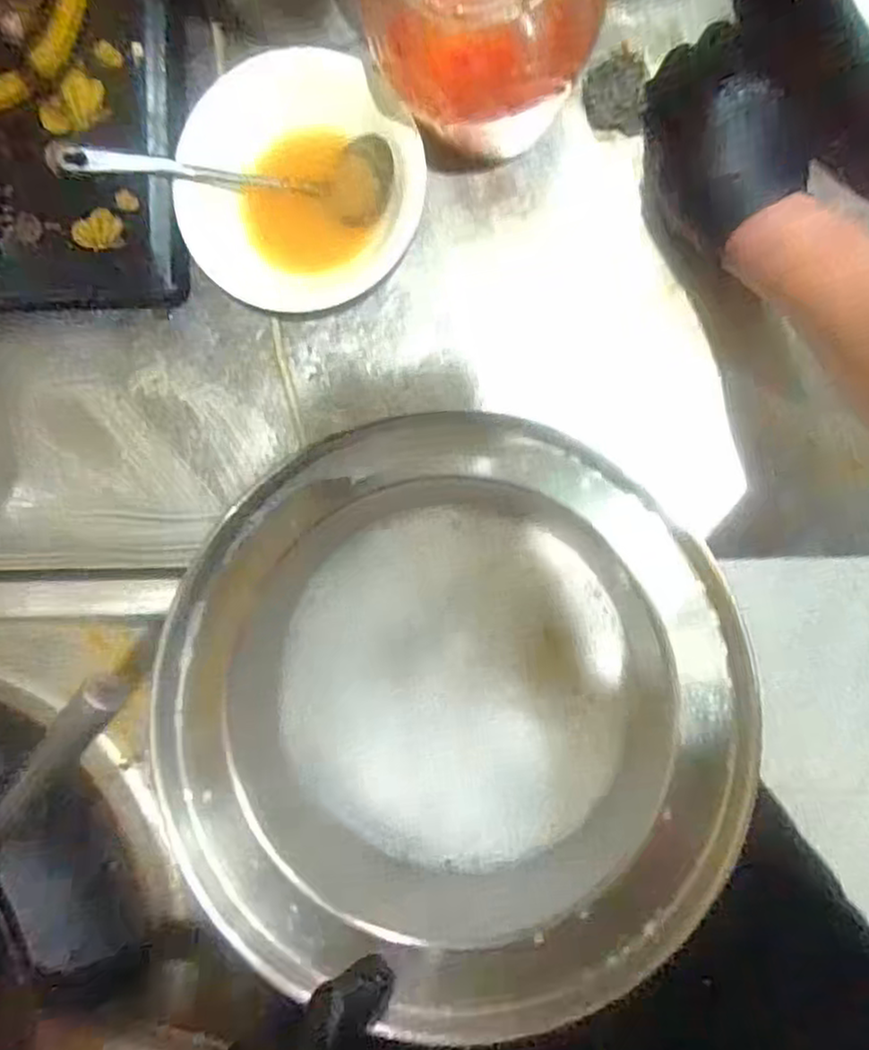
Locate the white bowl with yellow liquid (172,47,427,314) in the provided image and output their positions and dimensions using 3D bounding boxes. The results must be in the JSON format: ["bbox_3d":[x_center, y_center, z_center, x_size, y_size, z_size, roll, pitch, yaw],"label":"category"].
[{"bbox_3d":[-0.096,-0.235,0.491,0.160,0.052,0.146,1,94,8],"label":"white bowl with yellow liquid"}]

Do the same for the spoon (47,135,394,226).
[{"bbox_3d":[-0.141,-0.240,0.485,0.223,0.022,0.052,-1,94,-9],"label":"spoon"}]

